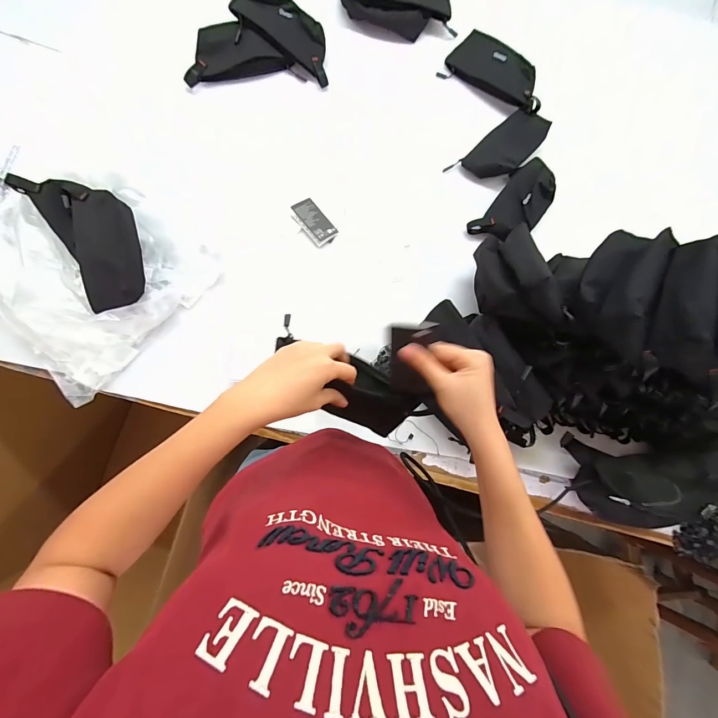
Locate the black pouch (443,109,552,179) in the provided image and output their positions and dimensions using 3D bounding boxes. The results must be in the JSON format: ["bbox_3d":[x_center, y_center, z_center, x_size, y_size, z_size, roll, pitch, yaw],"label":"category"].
[{"bbox_3d":[0.293,-0.427,0.682,0.212,0.026,0.102,-41,71,-7],"label":"black pouch"}]

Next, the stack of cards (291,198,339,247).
[{"bbox_3d":[-0.085,-0.261,0.637,0.052,0.021,0.092,-40,86,-7],"label":"stack of cards"}]

